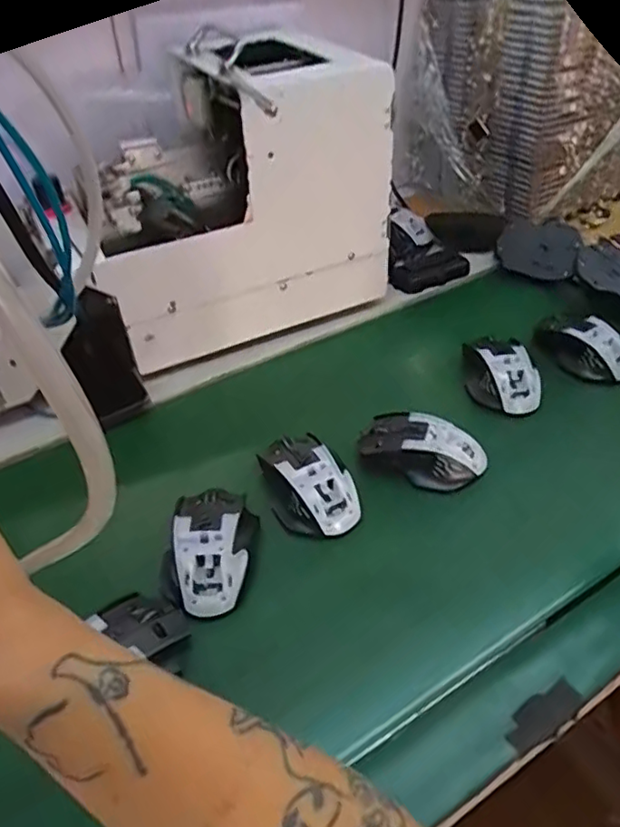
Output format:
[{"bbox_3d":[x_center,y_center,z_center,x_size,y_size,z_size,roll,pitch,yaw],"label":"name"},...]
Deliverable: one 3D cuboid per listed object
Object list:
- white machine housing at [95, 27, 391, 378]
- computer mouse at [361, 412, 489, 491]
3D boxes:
[{"bbox_3d":[-0.097,-0.252,0.708,0.316,0.265,0.201,-20,45,-18],"label":"white machine housing"},{"bbox_3d":[0.108,0.032,0.590,0.114,0.041,0.058,13,44,17],"label":"computer mouse"}]

